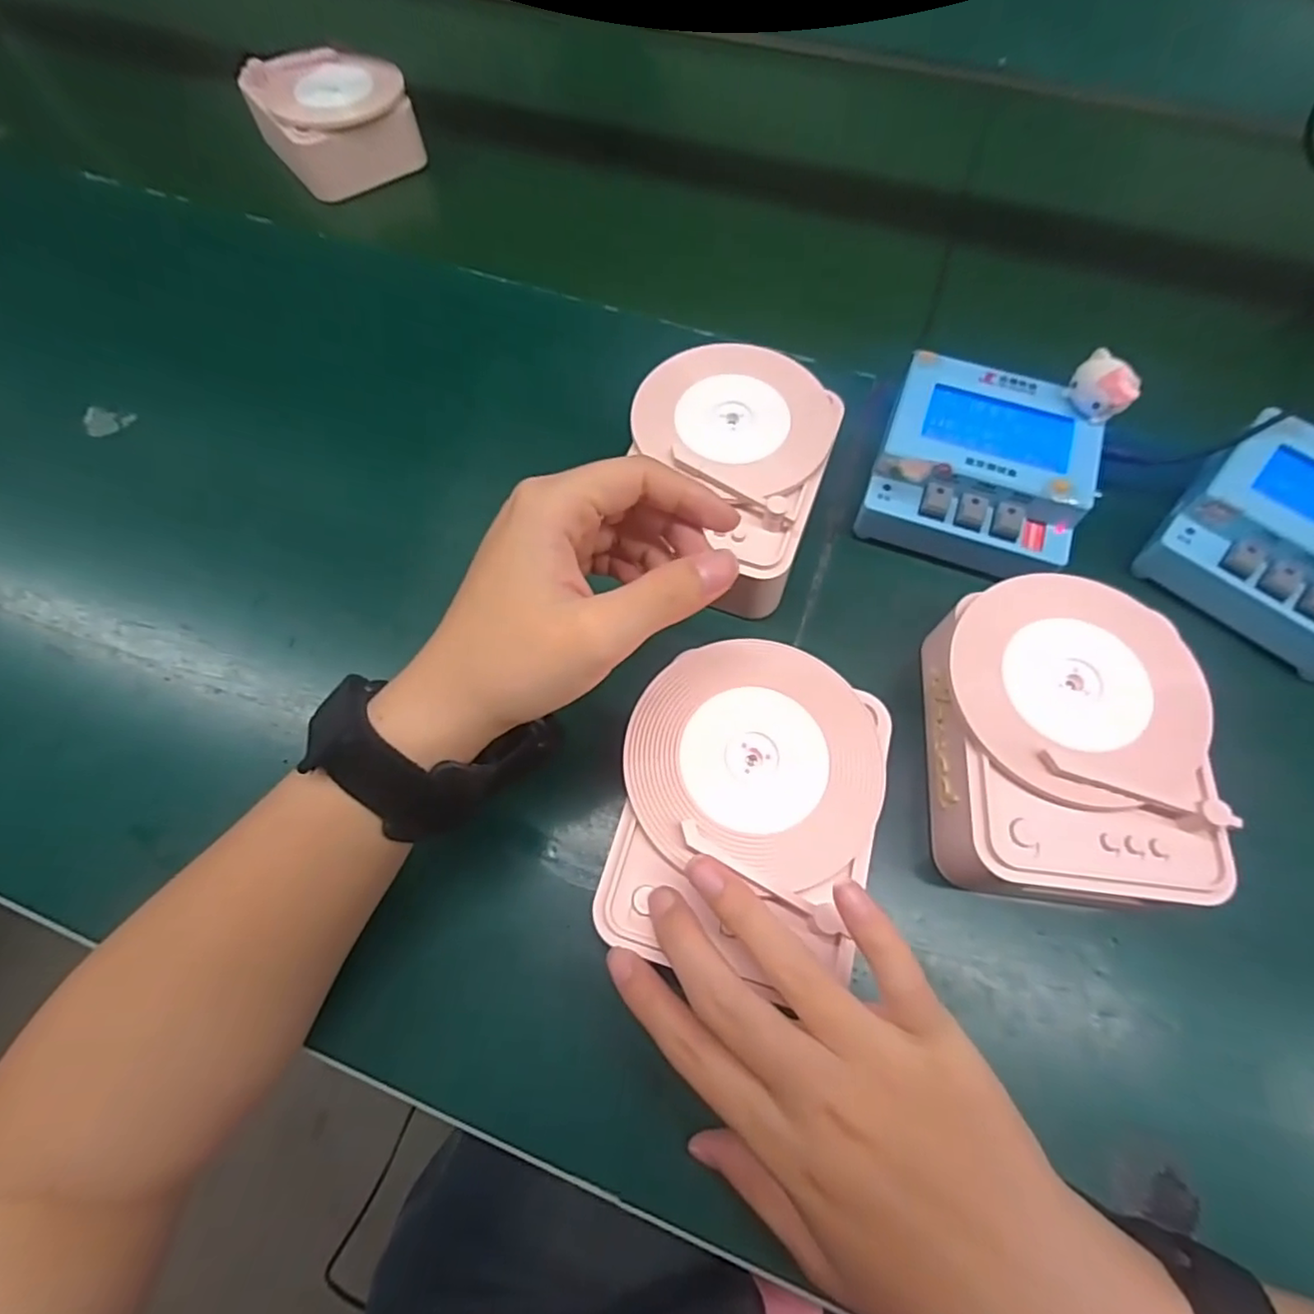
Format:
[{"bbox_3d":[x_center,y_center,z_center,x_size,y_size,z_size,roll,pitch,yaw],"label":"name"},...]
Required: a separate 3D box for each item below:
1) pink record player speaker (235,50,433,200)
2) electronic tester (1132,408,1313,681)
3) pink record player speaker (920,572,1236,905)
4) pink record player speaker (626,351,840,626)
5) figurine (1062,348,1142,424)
[{"bbox_3d":[-0.252,-0.421,0.497,0.117,0.060,0.091,-31,69,-13],"label":"pink record player speaker"},{"bbox_3d":[0.317,-0.059,0.312,0.104,0.042,0.096,40,72,17],"label":"electronic tester"},{"bbox_3d":[0.174,0.037,0.274,0.103,0.055,0.133,3,65,2],"label":"pink record player speaker"},{"bbox_3d":[0.034,-0.095,0.329,0.100,0.047,0.131,19,67,12],"label":"pink record player speaker"},{"bbox_3d":[0.221,-0.132,0.313,0.030,0.028,0.019,38,72,19],"label":"figurine"}]

